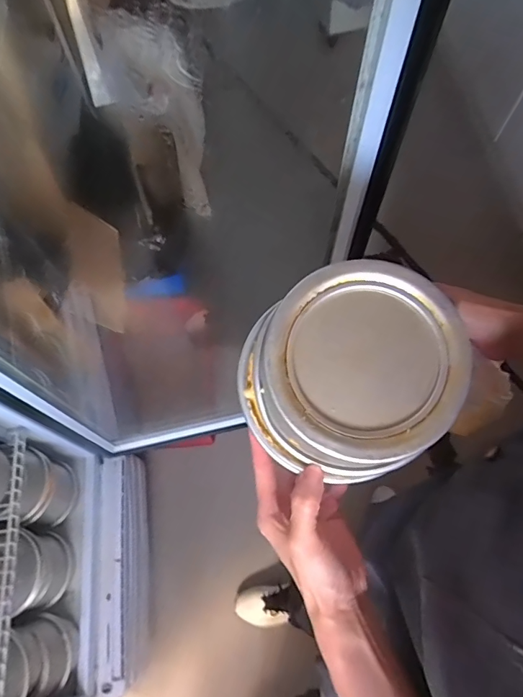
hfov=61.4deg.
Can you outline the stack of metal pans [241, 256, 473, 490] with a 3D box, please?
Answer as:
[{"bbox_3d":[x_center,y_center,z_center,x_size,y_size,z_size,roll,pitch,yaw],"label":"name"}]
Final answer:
[{"bbox_3d":[0.066,0.018,0.330,0.147,0.108,0.132,-2,66,0],"label":"stack of metal pans"}]

